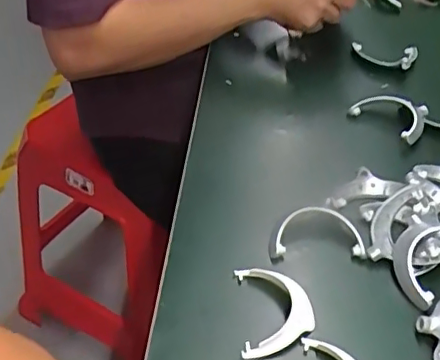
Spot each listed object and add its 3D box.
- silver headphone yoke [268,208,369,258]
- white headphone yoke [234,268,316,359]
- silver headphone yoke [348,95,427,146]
[{"bbox_3d":[0.073,0.039,0.441,0.073,0.012,0.043,0,43,-4],"label":"silver headphone yoke"},{"bbox_3d":[0.038,0.087,0.388,0.050,0.012,0.067,1,42,-3],"label":"white headphone yoke"},{"bbox_3d":[0.173,-0.064,0.559,0.068,0.020,0.070,-28,51,-29],"label":"silver headphone yoke"}]

